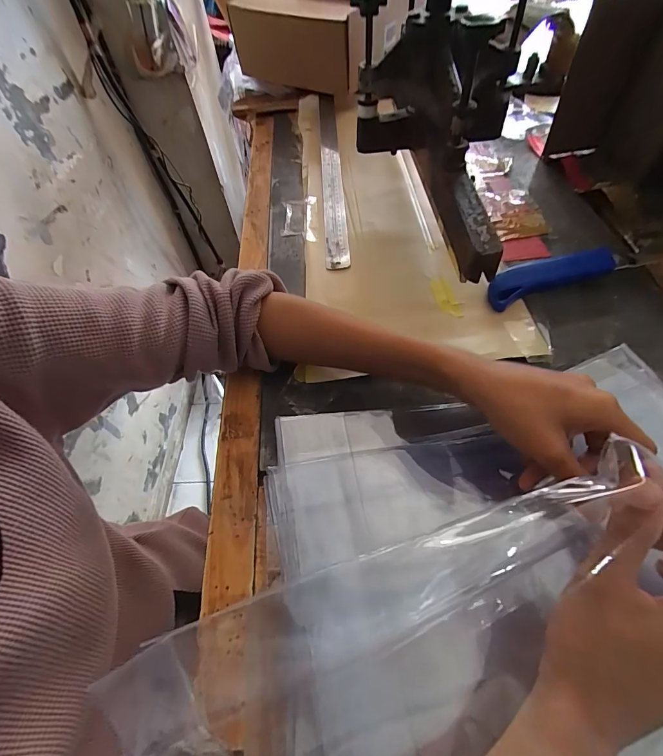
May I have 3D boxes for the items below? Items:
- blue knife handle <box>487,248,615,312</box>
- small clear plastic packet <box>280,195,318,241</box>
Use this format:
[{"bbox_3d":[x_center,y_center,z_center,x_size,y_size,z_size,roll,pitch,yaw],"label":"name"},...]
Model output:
[{"bbox_3d":[0.218,-0.101,0.366,0.125,0.026,0.033,-13,56,-3],"label":"blue knife handle"},{"bbox_3d":[-0.041,-0.210,0.474,0.044,0.009,0.094,-4,56,2],"label":"small clear plastic packet"}]

